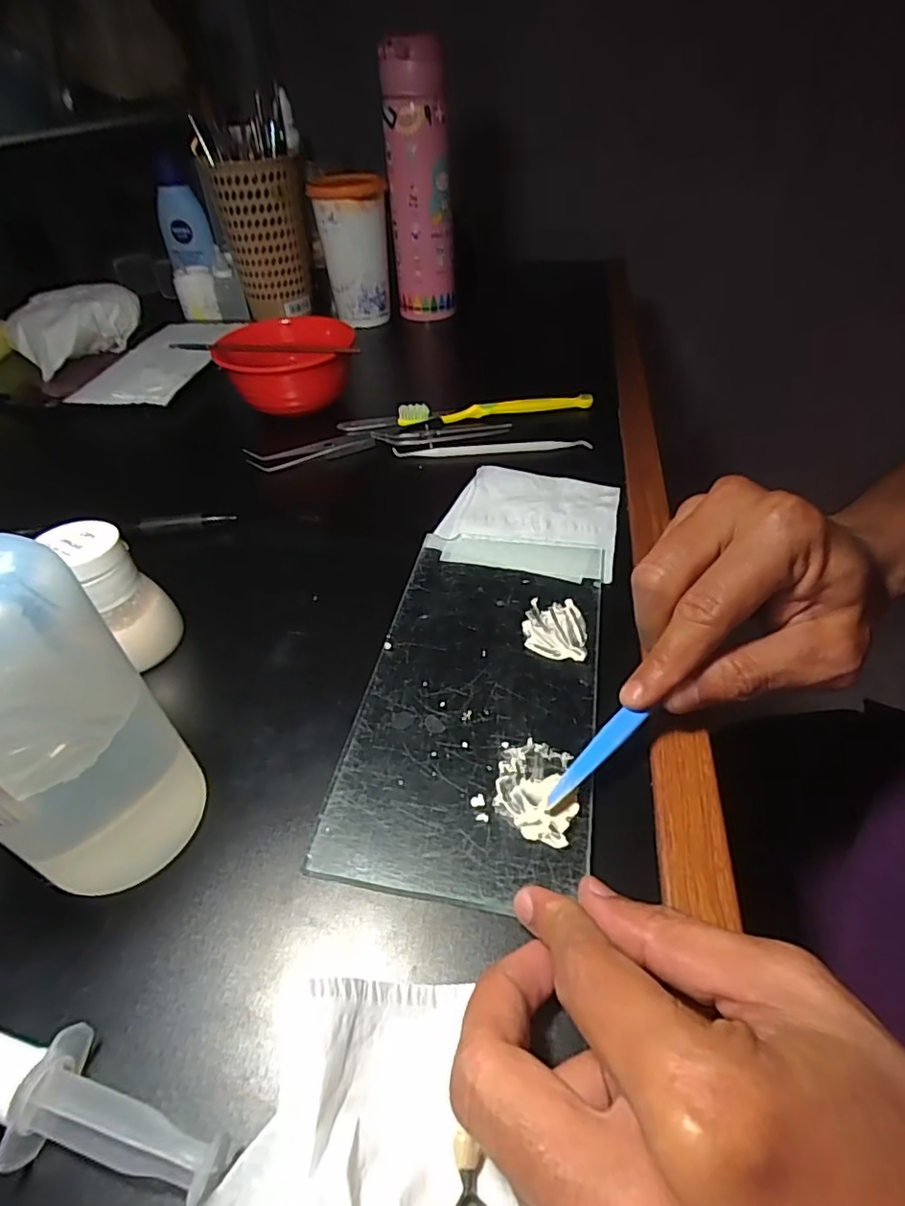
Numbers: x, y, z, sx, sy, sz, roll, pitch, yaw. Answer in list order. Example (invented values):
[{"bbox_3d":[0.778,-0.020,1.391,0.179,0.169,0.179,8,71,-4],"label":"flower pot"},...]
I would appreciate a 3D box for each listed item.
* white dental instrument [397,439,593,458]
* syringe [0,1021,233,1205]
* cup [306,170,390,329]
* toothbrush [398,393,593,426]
[{"bbox_3d":[0.029,-0.113,0.421,0.141,0.011,0.008,-4,43,-2],"label":"white dental instrument"},{"bbox_3d":[-0.123,0.132,0.162,0.132,0.015,0.026,10,45,13],"label":"syringe"},{"bbox_3d":[-0.105,-0.367,0.602,0.067,0.128,0.069,-11,44,-9],"label":"cup"},{"bbox_3d":[0.035,-0.153,0.456,0.153,0.013,0.011,-7,44,-5],"label":"toothbrush"}]

